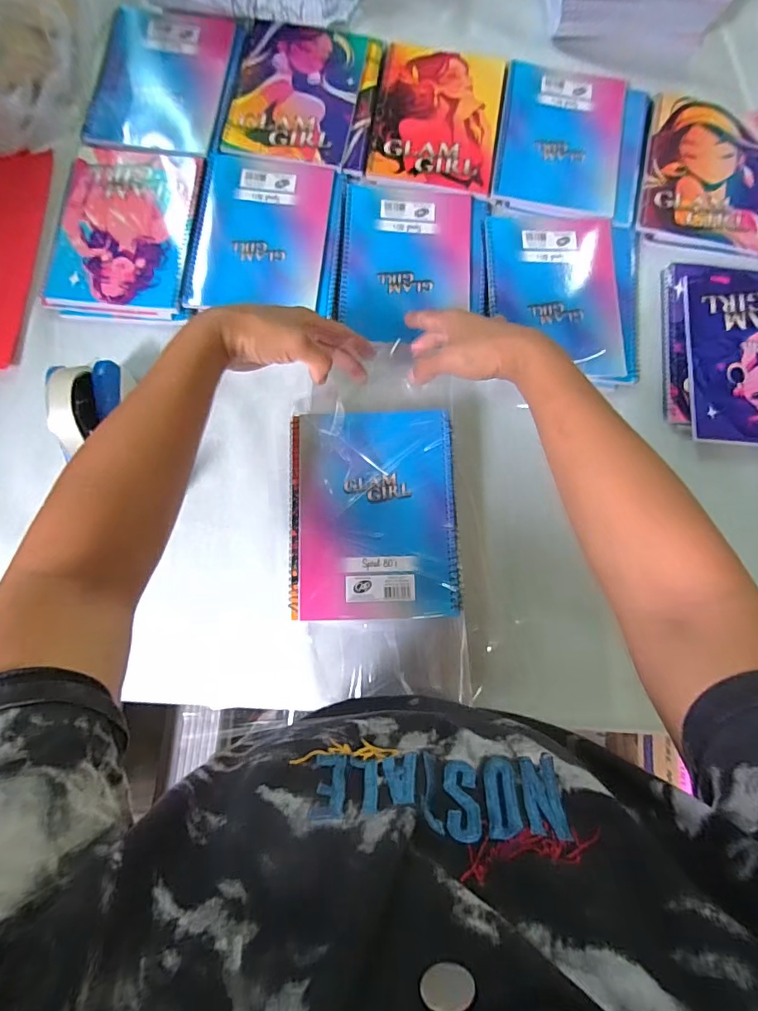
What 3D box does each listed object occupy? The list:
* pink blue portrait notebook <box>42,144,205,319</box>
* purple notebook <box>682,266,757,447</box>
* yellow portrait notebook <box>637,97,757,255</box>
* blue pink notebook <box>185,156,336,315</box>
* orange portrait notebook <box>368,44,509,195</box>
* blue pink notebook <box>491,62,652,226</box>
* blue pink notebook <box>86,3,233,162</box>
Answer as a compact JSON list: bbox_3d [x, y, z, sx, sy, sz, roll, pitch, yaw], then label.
[{"bbox_3d":[-0.289,-0.317,0.532,0.149,0.007,0.205,6,80,0],"label":"pink blue portrait notebook"},{"bbox_3d":[0.423,-0.170,0.522,0.146,0.009,0.211,3,80,-1],"label":"purple notebook"},{"bbox_3d":[0.407,-0.402,0.563,0.167,0.009,0.207,8,80,0],"label":"yellow portrait notebook"},{"bbox_3d":[-0.135,-0.313,0.534,0.149,0.007,0.191,5,80,0],"label":"blue pink notebook"},{"bbox_3d":[0.073,-0.476,0.569,0.149,0.006,0.198,9,80,0],"label":"orange portrait notebook"},{"bbox_3d":[0.236,-0.447,0.570,0.174,0.009,0.204,12,80,1],"label":"blue pink notebook"},{"bbox_3d":[-0.270,-0.519,0.575,0.159,0.019,0.203,6,80,0],"label":"blue pink notebook"}]

